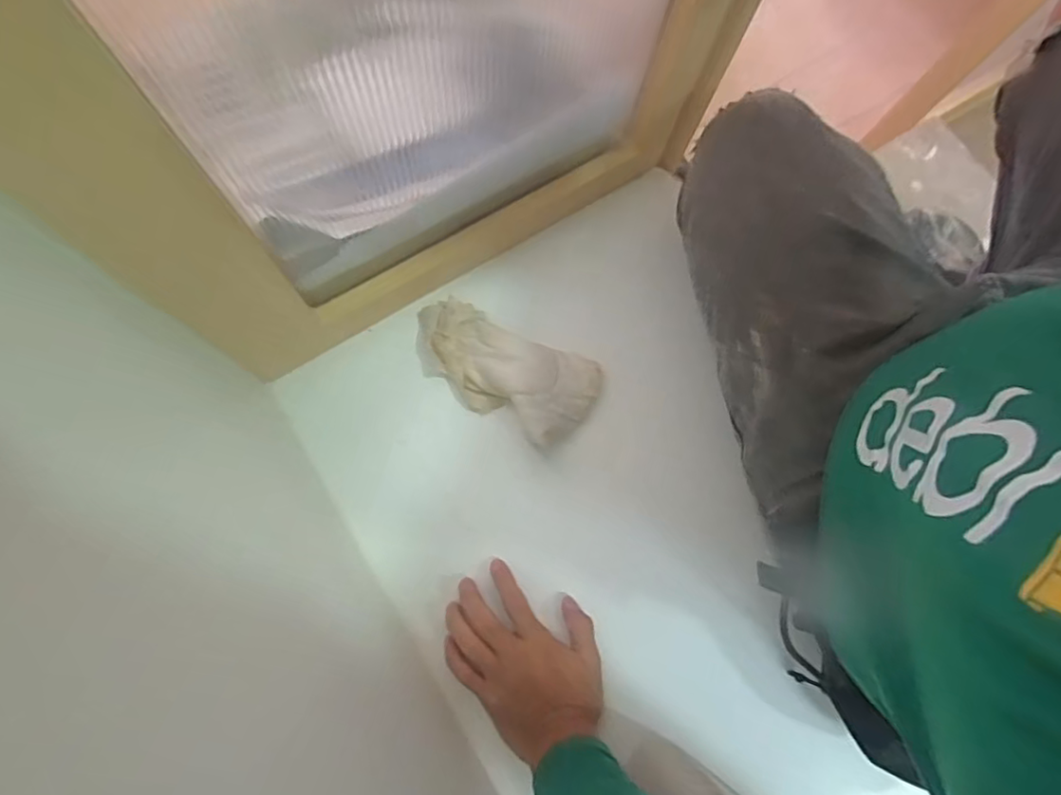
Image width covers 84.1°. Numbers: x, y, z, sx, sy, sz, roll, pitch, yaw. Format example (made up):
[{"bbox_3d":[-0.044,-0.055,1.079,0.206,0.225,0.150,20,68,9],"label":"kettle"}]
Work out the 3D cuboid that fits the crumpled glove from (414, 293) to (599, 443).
[{"bbox_3d":[-0.027,-0.030,0.616,0.193,0.061,0.107,30,76,7],"label":"crumpled glove"}]

